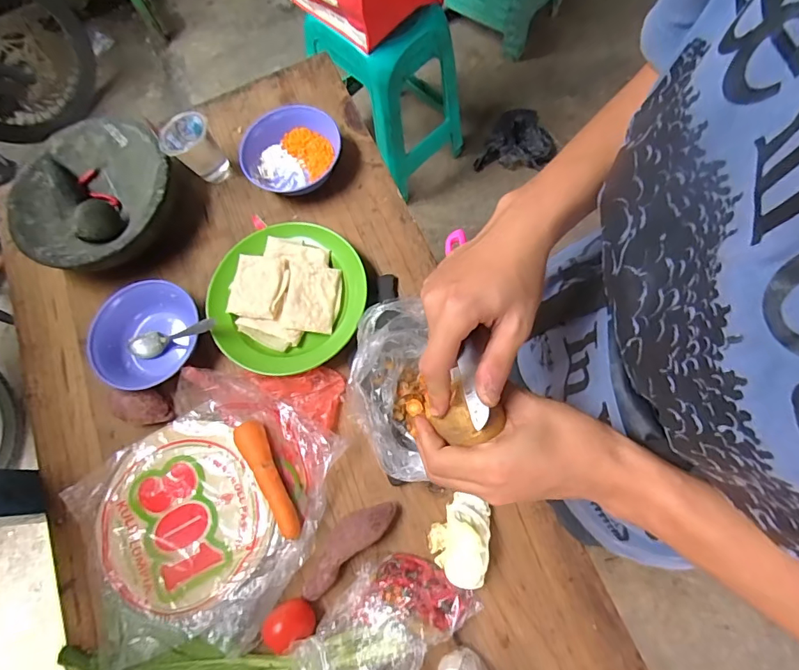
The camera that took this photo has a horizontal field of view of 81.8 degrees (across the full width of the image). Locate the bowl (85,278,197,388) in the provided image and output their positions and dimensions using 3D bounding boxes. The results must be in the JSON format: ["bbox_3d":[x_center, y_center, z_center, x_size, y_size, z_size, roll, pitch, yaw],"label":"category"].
[{"bbox_3d":[-0.338,0.004,0.633,0.131,0.054,0.144,0,72,1],"label":"bowl"}]

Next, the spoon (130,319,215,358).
[{"bbox_3d":[-0.304,0.000,0.617,0.162,0.024,0.035,-16,69,31],"label":"spoon"}]

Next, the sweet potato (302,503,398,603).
[{"bbox_3d":[-0.061,0.233,0.515,0.133,0.027,0.042,-41,76,-11],"label":"sweet potato"}]

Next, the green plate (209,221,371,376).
[{"bbox_3d":[-0.155,-0.052,0.615,0.208,0.036,0.206,0,72,1],"label":"green plate"}]

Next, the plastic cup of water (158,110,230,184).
[{"bbox_3d":[-0.313,-0.281,0.699,0.075,0.088,0.079,0,72,1],"label":"plastic cup of water"}]

